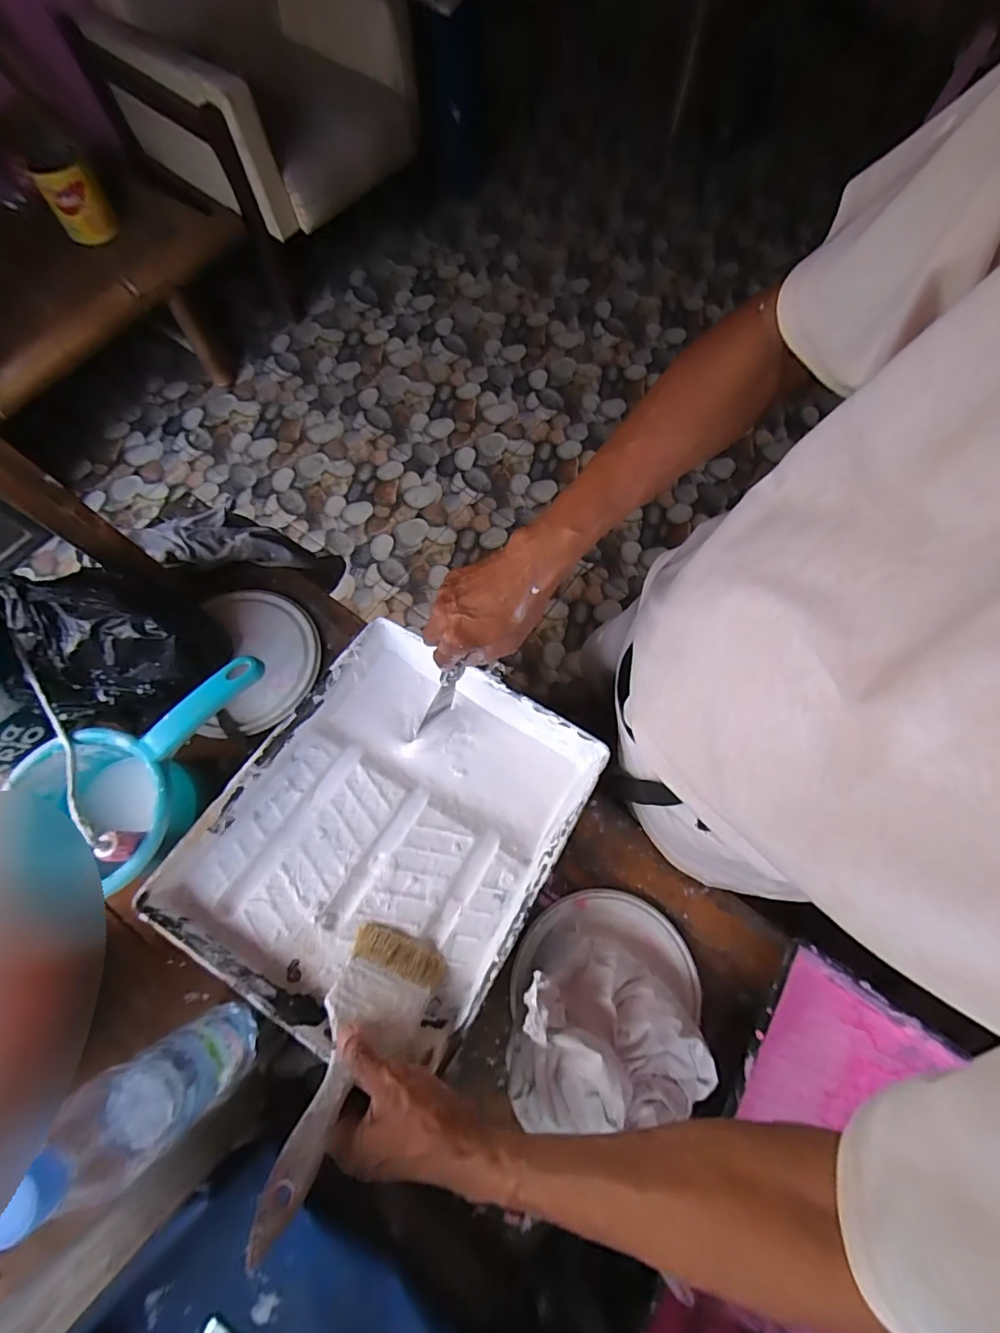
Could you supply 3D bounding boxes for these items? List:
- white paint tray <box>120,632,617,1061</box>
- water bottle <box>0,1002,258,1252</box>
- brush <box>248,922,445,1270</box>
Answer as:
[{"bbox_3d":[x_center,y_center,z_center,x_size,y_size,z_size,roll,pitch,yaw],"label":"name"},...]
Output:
[{"bbox_3d":[-0.099,0.150,0.495,0.289,0.093,0.339,31,72,9],"label":"white paint tray"},{"bbox_3d":[-0.245,0.305,0.360,0.058,0.218,0.060,0,70,-1],"label":"water bottle"},{"bbox_3d":[-0.110,0.290,0.373,0.076,0.015,0.192,22,36,6],"label":"brush"}]

